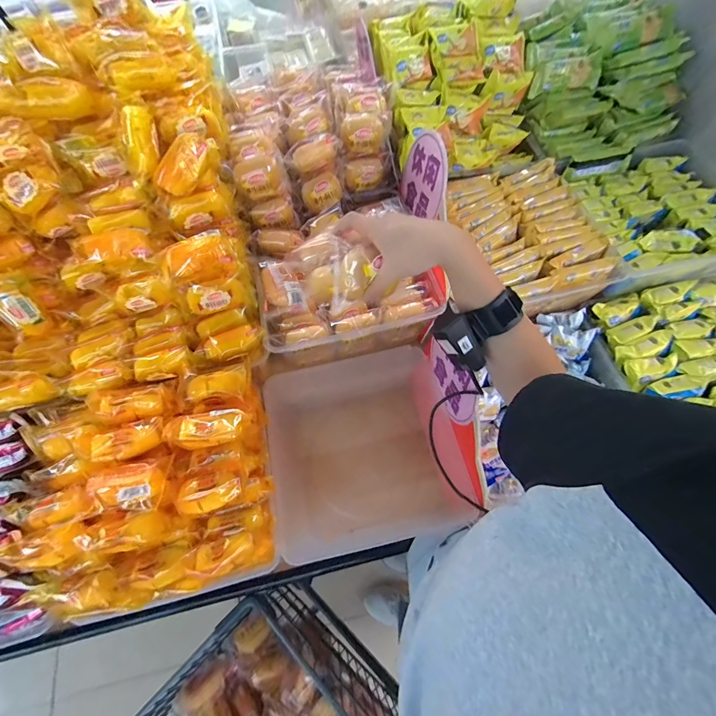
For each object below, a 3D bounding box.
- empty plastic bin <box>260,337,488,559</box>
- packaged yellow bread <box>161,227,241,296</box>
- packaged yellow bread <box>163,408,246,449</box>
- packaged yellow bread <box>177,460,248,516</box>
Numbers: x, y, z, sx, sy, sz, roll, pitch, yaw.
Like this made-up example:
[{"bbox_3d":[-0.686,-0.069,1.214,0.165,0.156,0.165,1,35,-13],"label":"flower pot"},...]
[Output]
[{"bbox_3d":[0.015,0.168,0.722,0.441,0.105,0.396,-10,81,-5],"label":"empty plastic bin"},{"bbox_3d":[-0.221,-0.136,0.483,0.094,0.070,0.053,-31,69,-11],"label":"packaged yellow bread"},{"bbox_3d":[-0.189,0.087,0.435,0.090,0.028,0.041,-15,66,-5],"label":"packaged yellow bread"},{"bbox_3d":[-0.189,0.169,0.448,0.086,0.026,0.048,-24,67,-8],"label":"packaged yellow bread"}]

